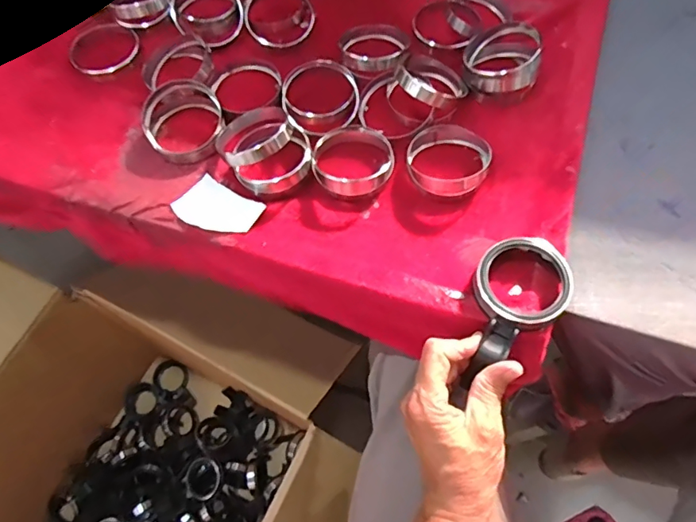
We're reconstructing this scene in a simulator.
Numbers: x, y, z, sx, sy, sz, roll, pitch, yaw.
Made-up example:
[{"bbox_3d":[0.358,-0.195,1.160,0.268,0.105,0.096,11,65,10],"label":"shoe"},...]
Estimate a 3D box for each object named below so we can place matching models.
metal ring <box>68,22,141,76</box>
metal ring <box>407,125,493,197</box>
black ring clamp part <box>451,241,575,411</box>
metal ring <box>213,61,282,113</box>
[{"bbox_3d":[-0.258,-0.226,0.525,0.071,0.012,0.071,-1,65,1],"label":"metal ring"},{"bbox_3d":[0.089,-0.089,0.443,0.071,0.021,0.071,-1,65,1],"label":"metal ring"},{"bbox_3d":[0.114,0.038,0.383,0.130,0.030,0.068,-41,71,-16],"label":"black ring clamp part"},{"bbox_3d":[-0.101,-0.177,0.497,0.070,0.012,0.067,-1,65,1],"label":"metal ring"}]

